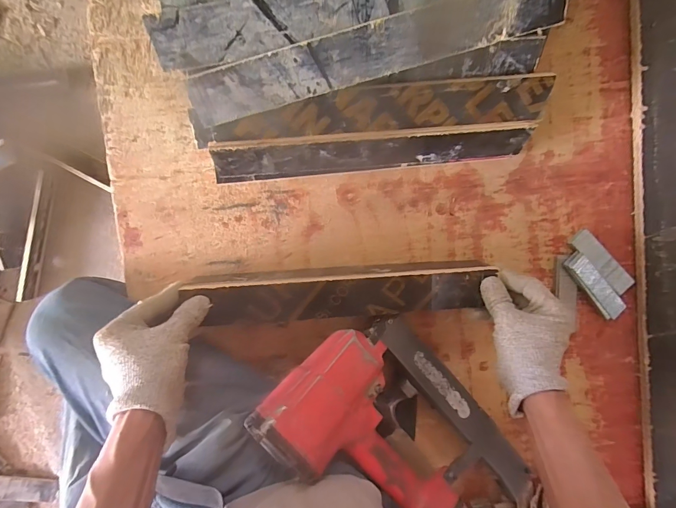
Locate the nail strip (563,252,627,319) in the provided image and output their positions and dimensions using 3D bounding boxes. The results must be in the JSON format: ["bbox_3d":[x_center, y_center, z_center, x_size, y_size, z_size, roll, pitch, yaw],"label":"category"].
[{"bbox_3d":[0.336,0.041,0.466,0.031,0.011,0.101,-42,94,3],"label":"nail strip"}]

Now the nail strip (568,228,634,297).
[{"bbox_3d":[0.348,0.011,0.470,0.104,0.009,0.027,43,94,-4],"label":"nail strip"}]

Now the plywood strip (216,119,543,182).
[{"bbox_3d":[0.038,-0.118,0.419,0.363,0.057,0.010,-4,57,0],"label":"plywood strip"}]

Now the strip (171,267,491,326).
[{"bbox_3d":[0.003,0.054,0.424,0.336,0.020,0.062,-4,95,-1],"label":"strip"}]

